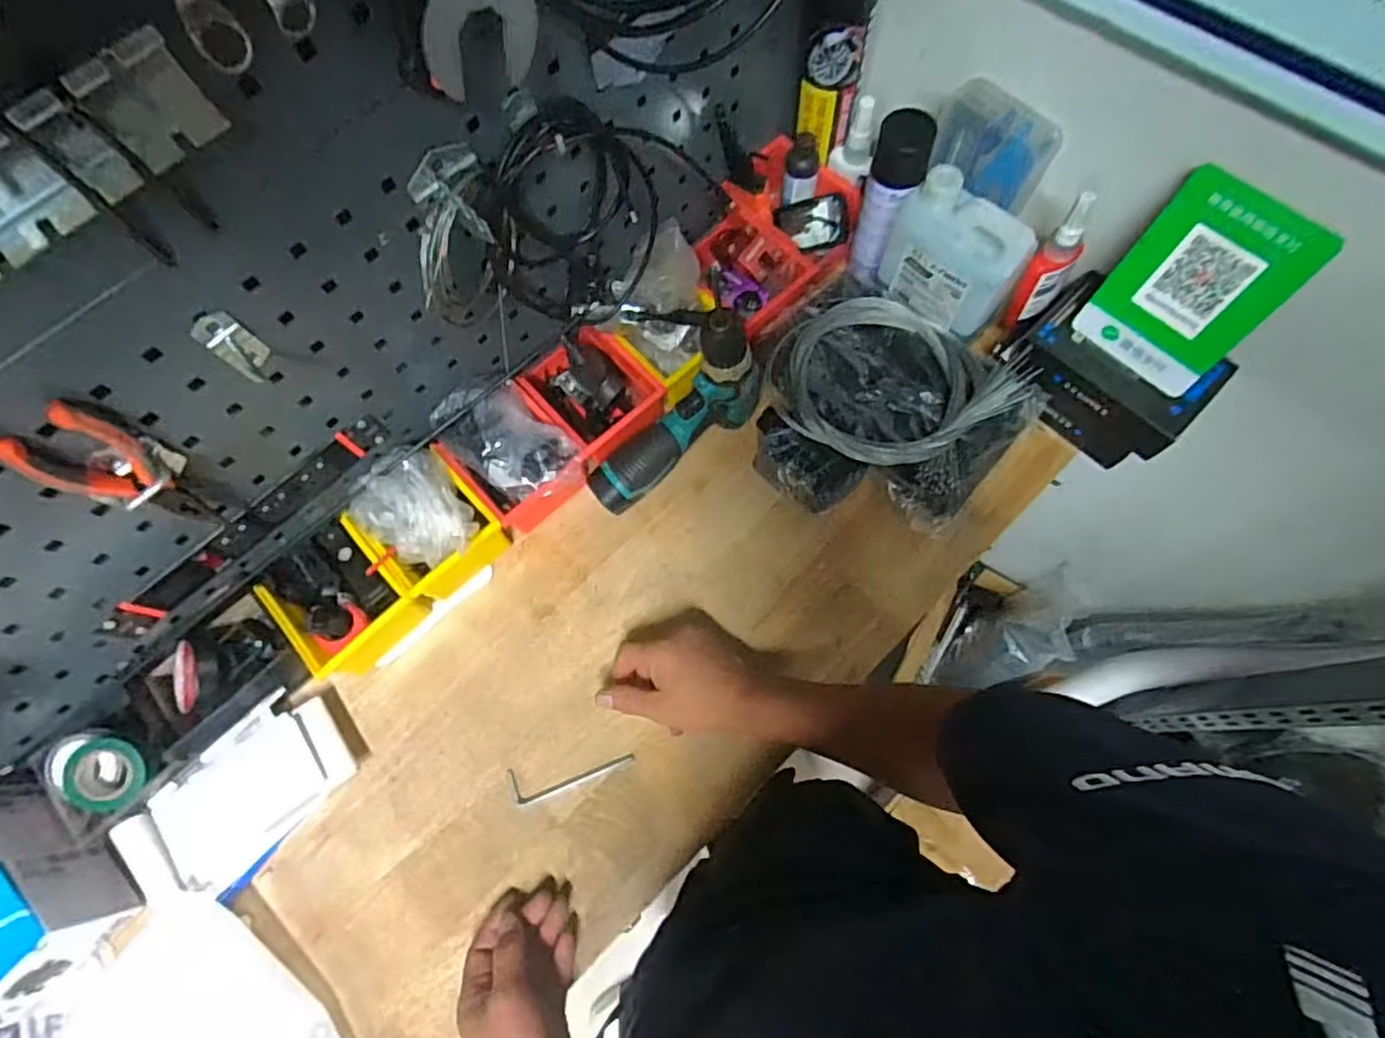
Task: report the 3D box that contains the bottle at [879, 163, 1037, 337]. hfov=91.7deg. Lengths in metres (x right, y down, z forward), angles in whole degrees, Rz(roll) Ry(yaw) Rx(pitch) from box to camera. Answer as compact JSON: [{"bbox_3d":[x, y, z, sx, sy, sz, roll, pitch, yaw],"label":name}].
[{"bbox_3d":[0.236,-0.239,0.625,0.044,0.131,0.118,-35,73,-8],"label":"bottle"}]

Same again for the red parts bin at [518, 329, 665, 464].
[{"bbox_3d":[-0.104,-0.126,0.717,0.107,0.086,0.140,-43,75,-12],"label":"red parts bin"}]

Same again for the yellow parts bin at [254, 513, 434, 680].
[{"bbox_3d":[-0.335,0.075,0.652,0.106,0.065,0.130,-40,74,-11],"label":"yellow parts bin"}]

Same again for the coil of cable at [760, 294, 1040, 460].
[{"bbox_3d":[0.193,-0.135,0.661,0.228,0.031,0.173,30,76,12],"label":"coil of cable"}]

